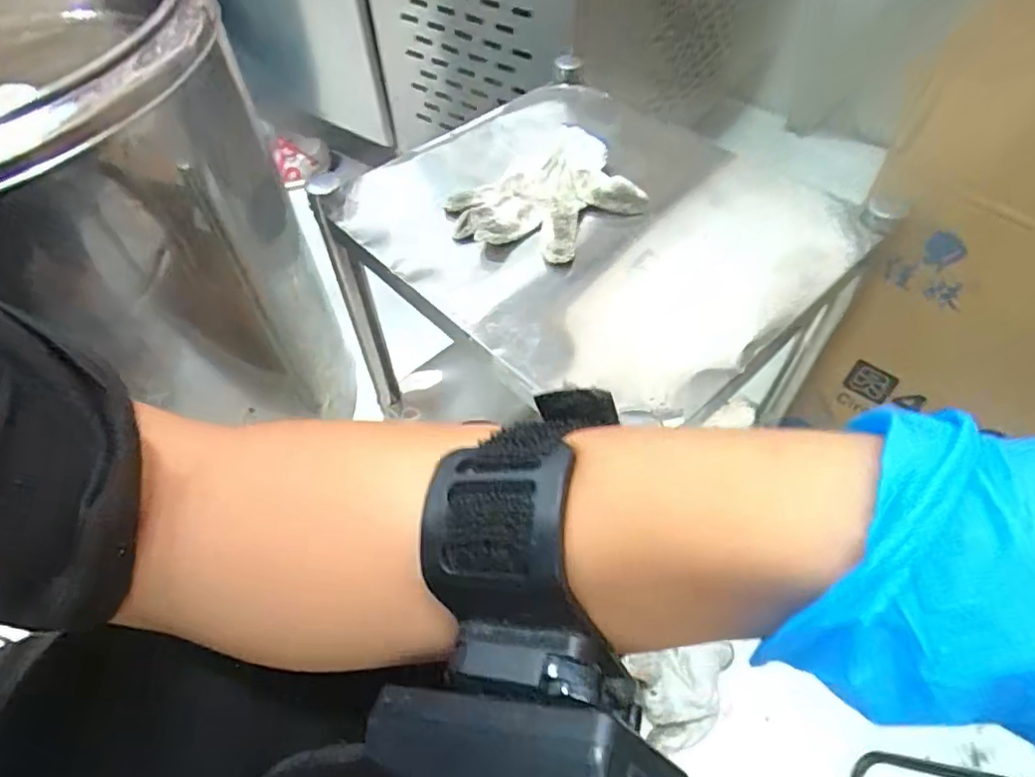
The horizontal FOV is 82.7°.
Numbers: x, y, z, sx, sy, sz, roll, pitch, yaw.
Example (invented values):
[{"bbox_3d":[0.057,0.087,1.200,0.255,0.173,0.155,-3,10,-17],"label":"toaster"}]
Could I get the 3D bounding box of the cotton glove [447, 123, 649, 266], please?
[{"bbox_3d":[0.025,-0.166,0.512,0.158,0.031,0.129,-30,57,-21],"label":"cotton glove"}]

